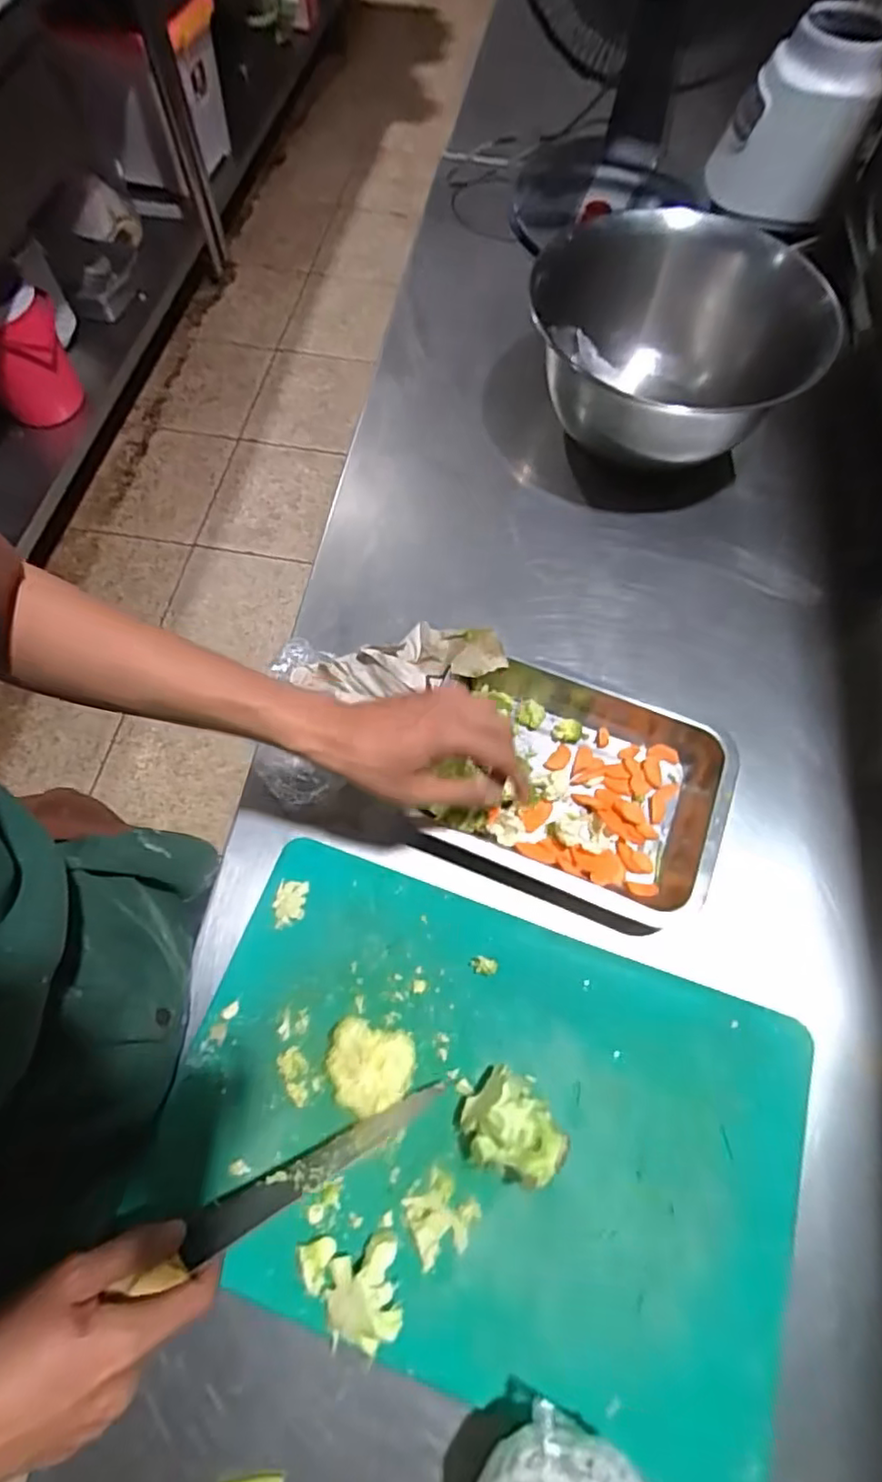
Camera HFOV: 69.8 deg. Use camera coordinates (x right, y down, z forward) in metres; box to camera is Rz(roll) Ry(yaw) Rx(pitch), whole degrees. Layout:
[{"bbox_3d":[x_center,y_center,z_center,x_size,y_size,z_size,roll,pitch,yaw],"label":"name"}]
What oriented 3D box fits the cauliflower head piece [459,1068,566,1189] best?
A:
[{"bbox_3d":[0.048,0.270,0.437,0.055,0.053,0.068,-41,73,-17],"label":"cauliflower head piece"}]

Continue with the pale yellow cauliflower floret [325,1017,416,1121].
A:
[{"bbox_3d":[-0.052,0.238,0.460,0.061,0.034,0.058,11,67,4],"label":"pale yellow cauliflower floret"}]

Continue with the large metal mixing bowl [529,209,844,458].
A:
[{"bbox_3d":[0.231,-0.406,0.680,0.250,0.172,0.273,0,66,-1],"label":"large metal mixing bowl"}]

